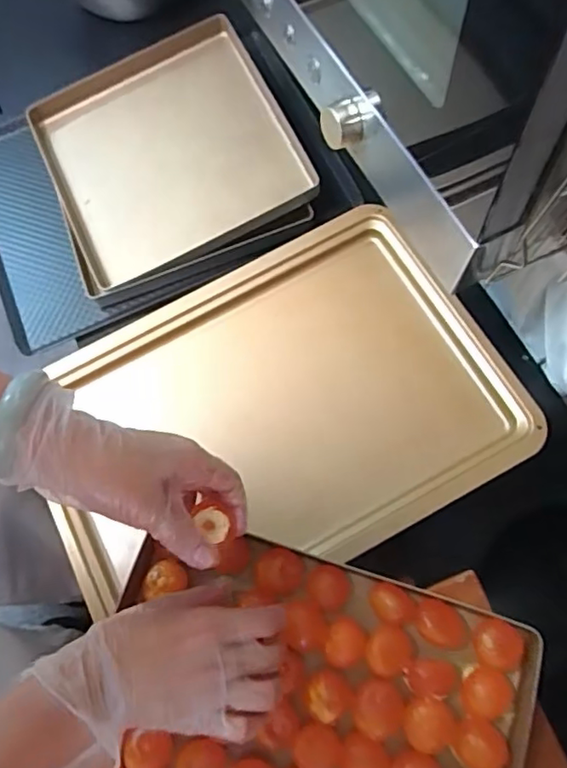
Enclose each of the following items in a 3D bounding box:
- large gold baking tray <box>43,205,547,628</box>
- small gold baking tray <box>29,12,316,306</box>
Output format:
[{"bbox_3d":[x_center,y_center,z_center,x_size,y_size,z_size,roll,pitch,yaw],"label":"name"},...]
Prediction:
[{"bbox_3d":[0.002,0.025,0.632,0.445,0.034,0.332,-28,70,-5],"label":"large gold baking tray"},{"bbox_3d":[-0.140,-0.280,0.715,0.287,0.035,0.291,-23,69,-3],"label":"small gold baking tray"}]

